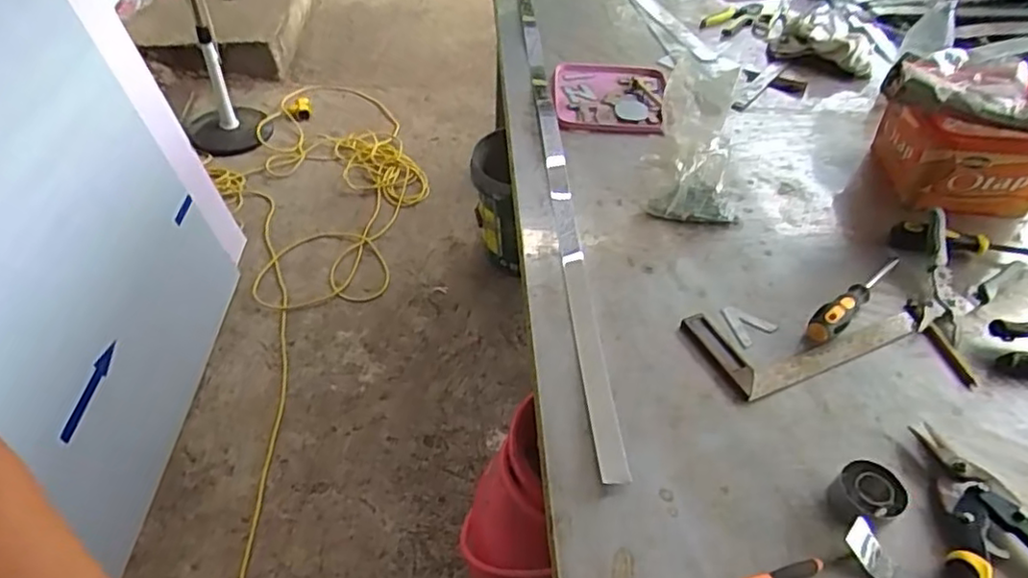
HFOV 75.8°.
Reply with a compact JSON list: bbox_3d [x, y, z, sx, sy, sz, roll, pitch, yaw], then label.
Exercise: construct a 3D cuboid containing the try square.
[{"bbox_3d":[0.319,0.045,0.717,0.245,0.011,0.108,-13,47,-16],"label":"try square"}]

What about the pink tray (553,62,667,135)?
[{"bbox_3d":[0.154,-0.305,1.058,0.177,0.030,0.193,4,45,0],"label":"pink tray"}]

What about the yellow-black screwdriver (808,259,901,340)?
[{"bbox_3d":[0.393,0.001,0.746,0.201,0.036,0.029,-32,55,-30],"label":"yellow-black screwdriver"}]

